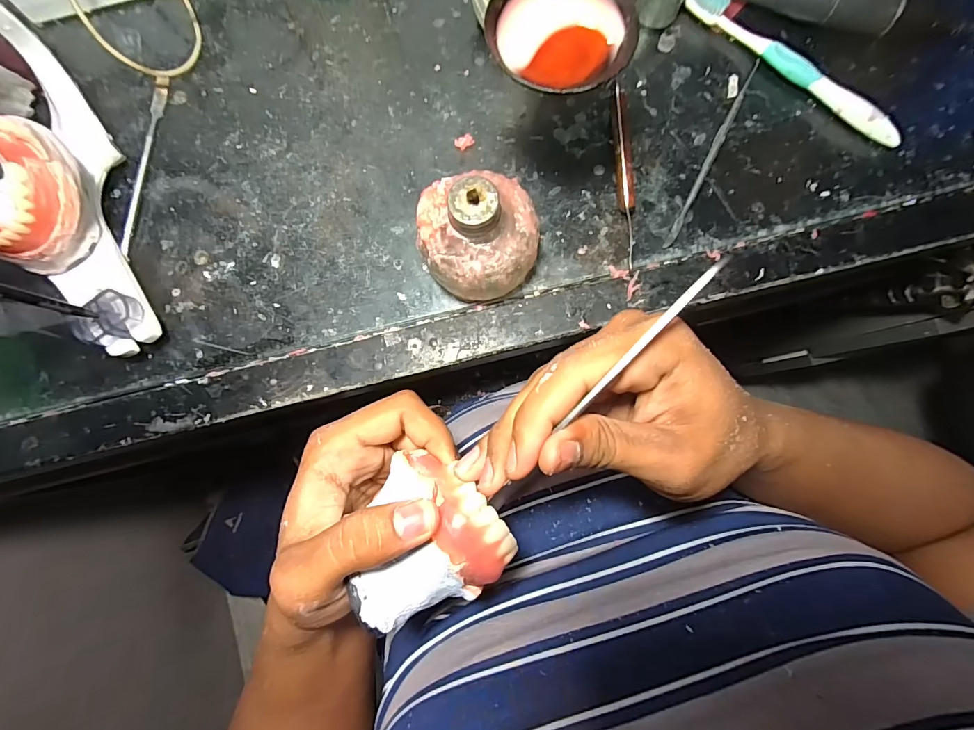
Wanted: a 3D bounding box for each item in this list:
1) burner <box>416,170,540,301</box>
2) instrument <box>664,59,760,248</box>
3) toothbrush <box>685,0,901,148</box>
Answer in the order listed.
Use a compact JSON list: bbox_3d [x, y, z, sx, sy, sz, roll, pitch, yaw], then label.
[{"bbox_3d":[-0.004,-0.077,0.260,0.070,0.071,0.067,0,83,1],"label":"burner"},{"bbox_3d":[0.161,-0.152,0.298,0.005,0.006,0.155,27,84,4],"label":"instrument"},{"bbox_3d":[0.219,-0.219,0.302,0.185,0.016,0.014,42,86,5],"label":"toothbrush"}]

